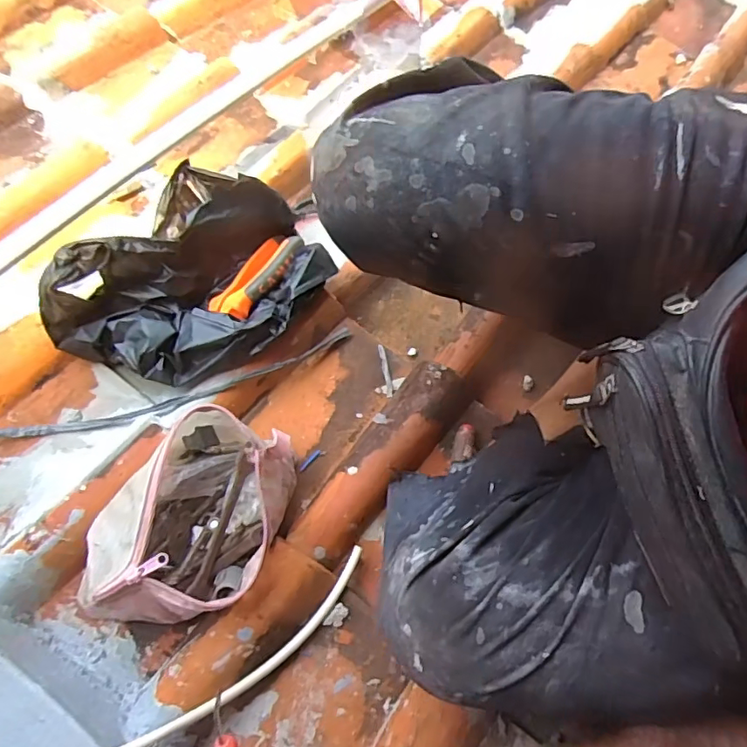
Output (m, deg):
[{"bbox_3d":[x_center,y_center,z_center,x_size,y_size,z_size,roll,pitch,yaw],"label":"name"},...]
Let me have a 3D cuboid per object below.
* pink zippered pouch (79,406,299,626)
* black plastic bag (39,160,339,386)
[{"bbox_3d":[-0.159,0.127,0.485,0.140,0.105,0.185,18,75,6],"label":"pink zippered pouch"},{"bbox_3d":[-0.189,-0.097,0.583,0.197,0.129,0.275,35,77,11],"label":"black plastic bag"}]

